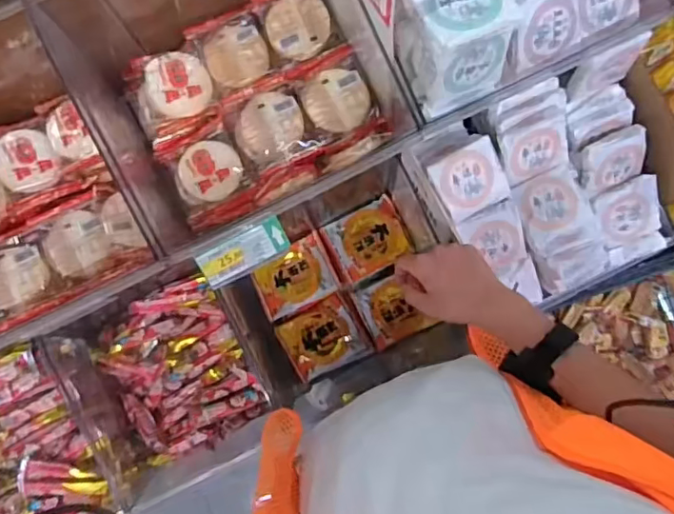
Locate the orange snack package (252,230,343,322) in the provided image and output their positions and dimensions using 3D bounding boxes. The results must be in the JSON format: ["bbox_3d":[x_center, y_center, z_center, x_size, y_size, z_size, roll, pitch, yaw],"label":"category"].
[{"bbox_3d":[-0.068,0.031,0.909,0.126,0.017,0.102,-26,84,-2],"label":"orange snack package"}]

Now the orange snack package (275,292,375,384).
[{"bbox_3d":[-0.021,0.132,0.911,0.124,0.024,0.111,-30,84,-3],"label":"orange snack package"}]

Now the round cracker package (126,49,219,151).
[{"bbox_3d":[-0.203,-0.201,0.688,0.103,0.048,0.096,0,84,1],"label":"round cracker package"}]

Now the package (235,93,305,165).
[{"bbox_3d":[-0.081,-0.158,0.674,0.073,0.016,0.084,37,85,4],"label":"package"}]

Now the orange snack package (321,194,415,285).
[{"bbox_3d":[0.050,-0.027,0.915,0.125,0.015,0.103,-26,84,-2],"label":"orange snack package"}]

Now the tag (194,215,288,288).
[{"bbox_3d":[-0.096,-0.005,0.581,0.092,0.004,0.039,-29,109,-6],"label":"tag"}]

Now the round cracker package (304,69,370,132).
[{"bbox_3d":[0.000,-0.189,0.673,0.074,0.022,0.073,0,84,1],"label":"round cracker package"}]

